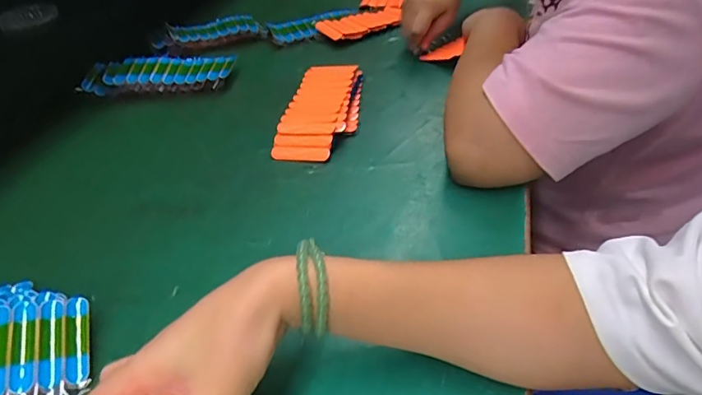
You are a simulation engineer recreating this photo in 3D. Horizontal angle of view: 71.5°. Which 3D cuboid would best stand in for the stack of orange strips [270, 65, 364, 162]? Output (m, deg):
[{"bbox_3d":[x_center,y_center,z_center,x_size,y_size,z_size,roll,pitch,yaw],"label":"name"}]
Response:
[{"bbox_3d":[-0.030,-0.104,0.554,0.076,0.025,0.168,5,42,11],"label":"stack of orange strips"}]

